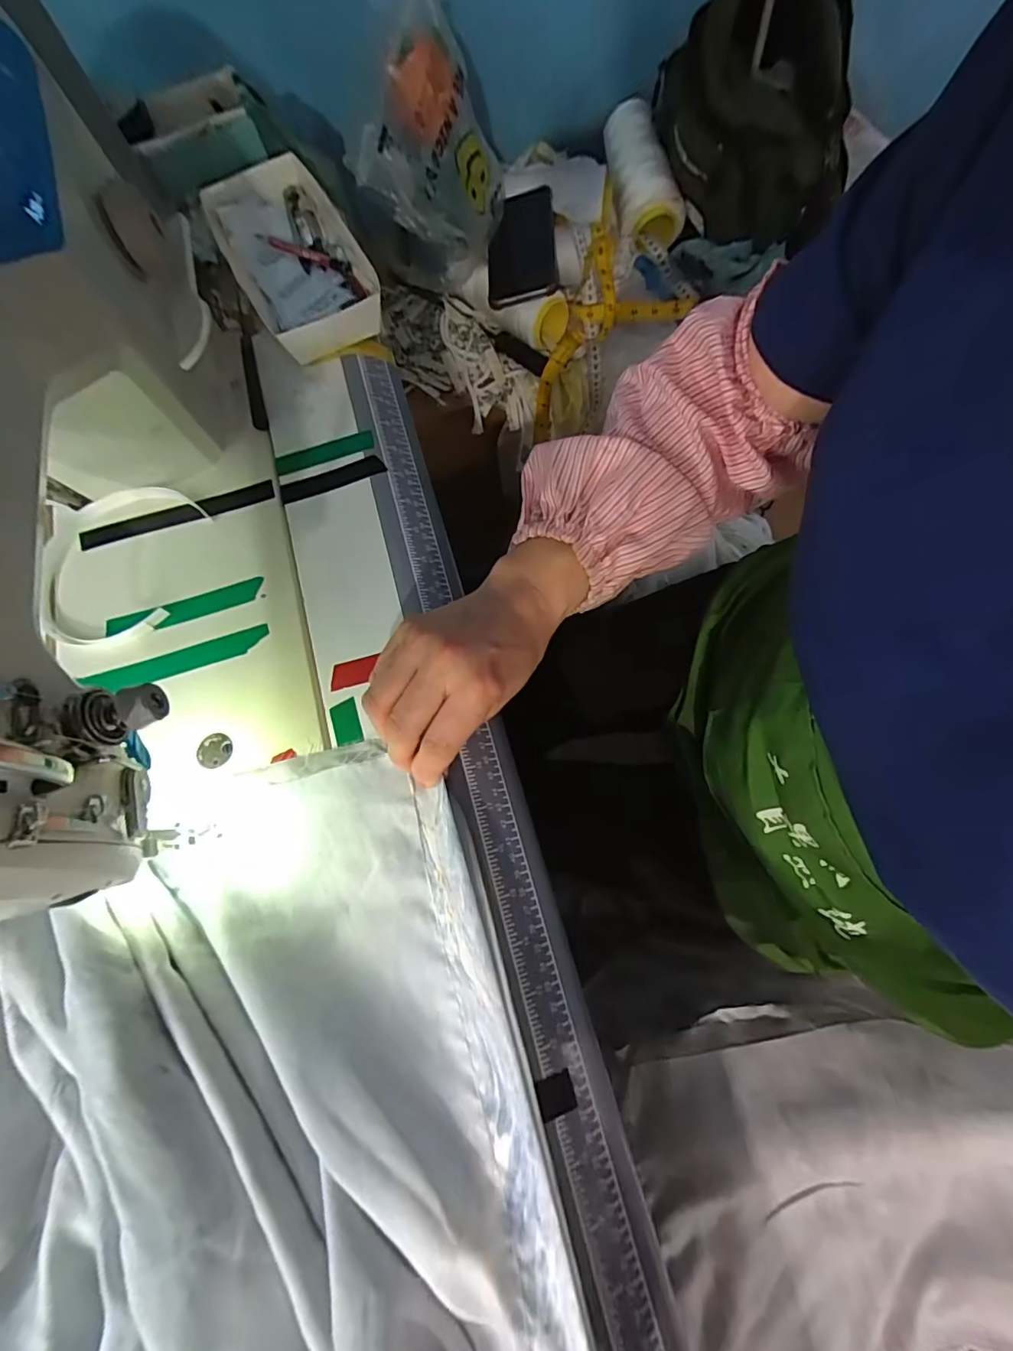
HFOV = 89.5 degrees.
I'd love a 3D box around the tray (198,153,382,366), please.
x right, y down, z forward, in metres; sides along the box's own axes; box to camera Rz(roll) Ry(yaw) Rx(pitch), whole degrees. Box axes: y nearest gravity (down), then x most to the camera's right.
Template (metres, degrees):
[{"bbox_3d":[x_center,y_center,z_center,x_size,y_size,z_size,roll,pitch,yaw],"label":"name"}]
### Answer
[{"bbox_3d":[-0.176,-0.344,0.426,0.097,0.040,0.205,-29,71,-2],"label":"tray"}]

